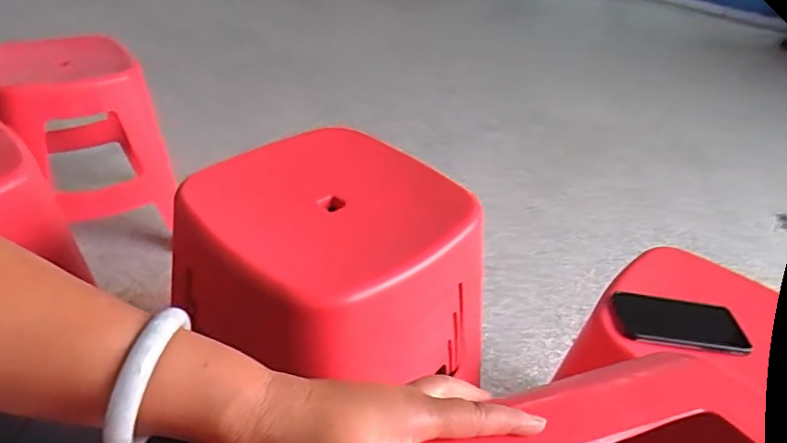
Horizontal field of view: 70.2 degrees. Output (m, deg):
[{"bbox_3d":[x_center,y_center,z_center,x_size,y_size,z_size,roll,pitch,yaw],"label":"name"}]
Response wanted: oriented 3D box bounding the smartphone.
[{"bbox_3d":[0.352,0.125,0.693,0.157,0.015,0.067,7,35,2],"label":"smartphone"}]

